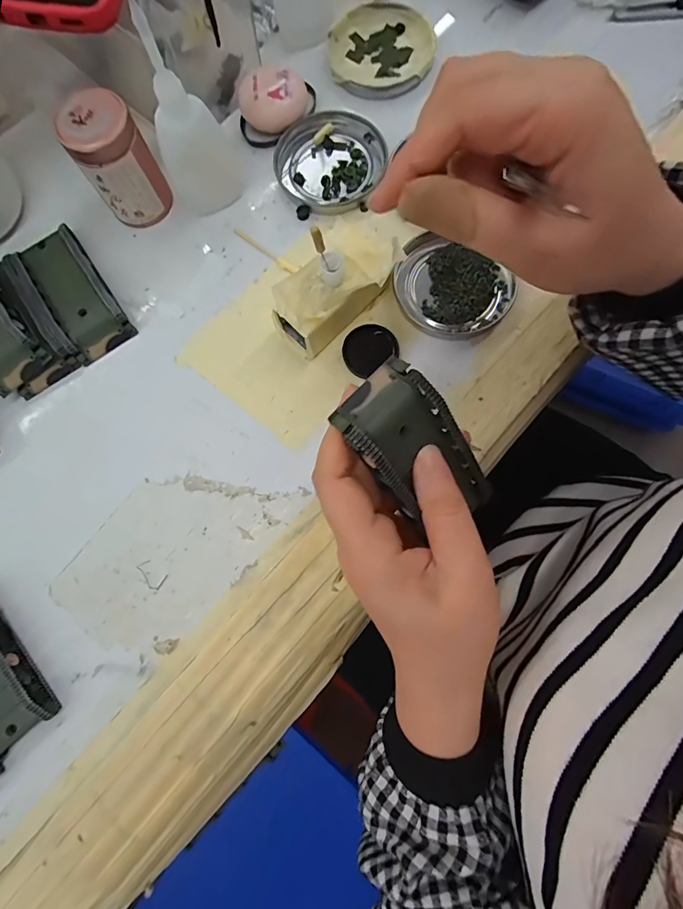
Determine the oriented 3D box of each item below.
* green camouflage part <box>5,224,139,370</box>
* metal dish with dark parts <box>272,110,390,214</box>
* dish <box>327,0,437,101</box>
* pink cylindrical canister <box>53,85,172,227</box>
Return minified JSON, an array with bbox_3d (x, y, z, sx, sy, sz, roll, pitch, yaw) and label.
[{"bbox_3d":[-0.186,-0.110,0.291,0.049,0.018,0.094,-36,81,-6],"label":"green camouflage part"},{"bbox_3d":[-0.010,-0.212,0.309,0.076,0.008,0.078,0,80,1],"label":"metal dish with dark parts"},{"bbox_3d":[0.028,-0.310,0.325,0.075,0.015,0.078,0,80,1],"label":"dish"},{"bbox_3d":[-0.146,-0.191,0.280,0.043,0.066,0.040,0,80,1],"label":"pink cylindrical canister"}]

